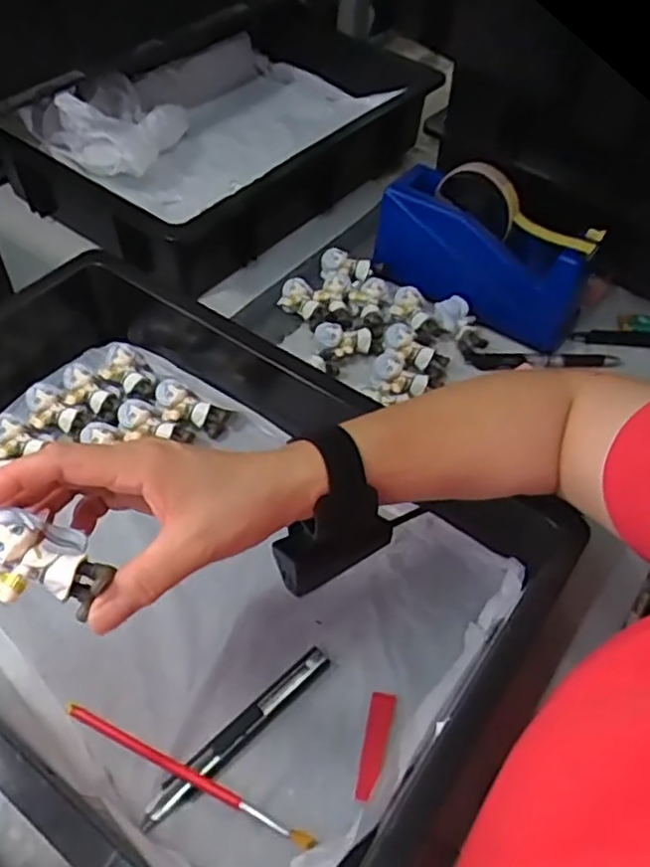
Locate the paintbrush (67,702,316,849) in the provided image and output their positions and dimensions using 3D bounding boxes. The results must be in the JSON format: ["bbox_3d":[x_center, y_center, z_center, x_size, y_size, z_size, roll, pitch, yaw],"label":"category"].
[{"bbox_3d":[-0.081,0.197,0.395,0.163,0.011,0.008,22,53,13],"label":"paintbrush"}]

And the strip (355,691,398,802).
[{"bbox_3d":[0.030,0.188,0.413,0.015,0.005,0.064,13,52,6],"label":"strip"}]

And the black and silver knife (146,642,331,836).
[{"bbox_3d":[-0.052,0.181,0.414,0.139,0.008,0.015,-35,61,-28],"label":"black and silver knife"}]

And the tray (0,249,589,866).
[{"bbox_3d":[-0.122,0.057,0.458,0.486,0.100,0.313,31,56,20],"label":"tray"}]

